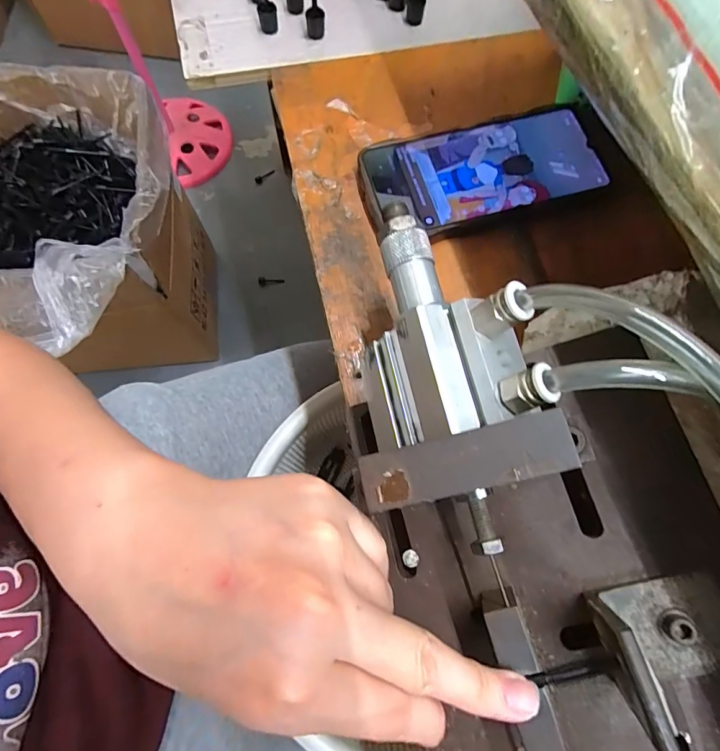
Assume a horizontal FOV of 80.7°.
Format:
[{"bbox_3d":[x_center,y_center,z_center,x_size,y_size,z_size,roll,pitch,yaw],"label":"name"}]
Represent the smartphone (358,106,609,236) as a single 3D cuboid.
[{"bbox_3d":[0.083,-0.139,0.287,0.156,0.009,0.074,-14,74,-6],"label":"smartphone"}]

